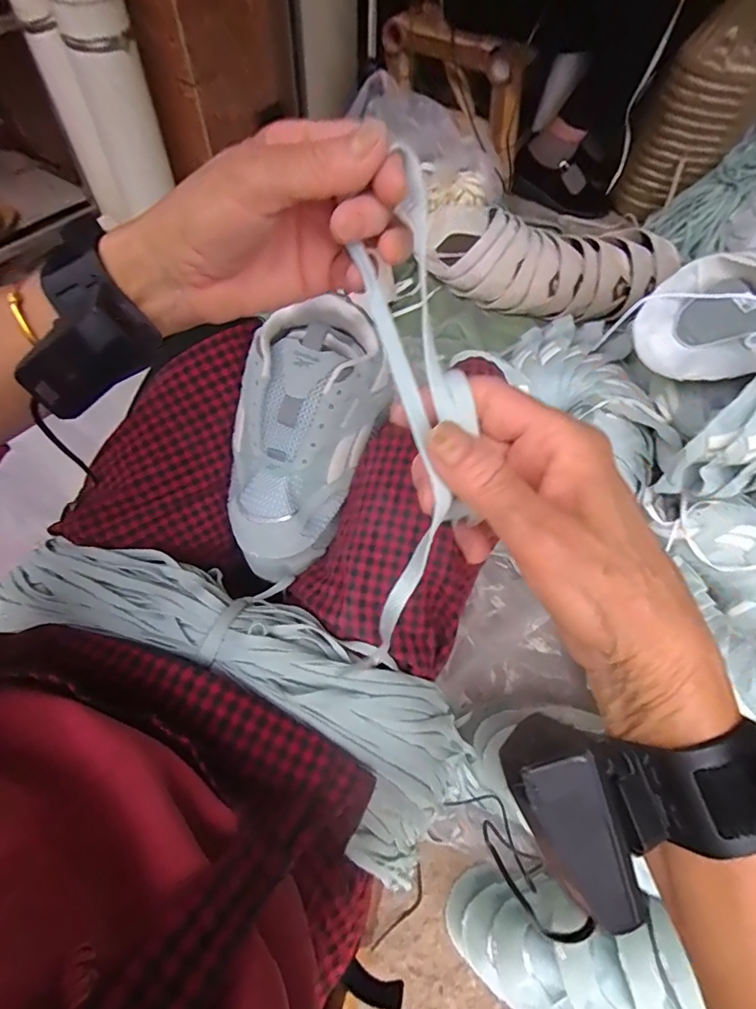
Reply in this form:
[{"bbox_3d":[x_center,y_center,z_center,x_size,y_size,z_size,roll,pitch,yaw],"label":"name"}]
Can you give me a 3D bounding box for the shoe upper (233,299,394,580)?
[{"bbox_3d":[-0.070,-0.057,0.432,0.115,0.085,0.232,22,100,8],"label":"shoe upper"}]

